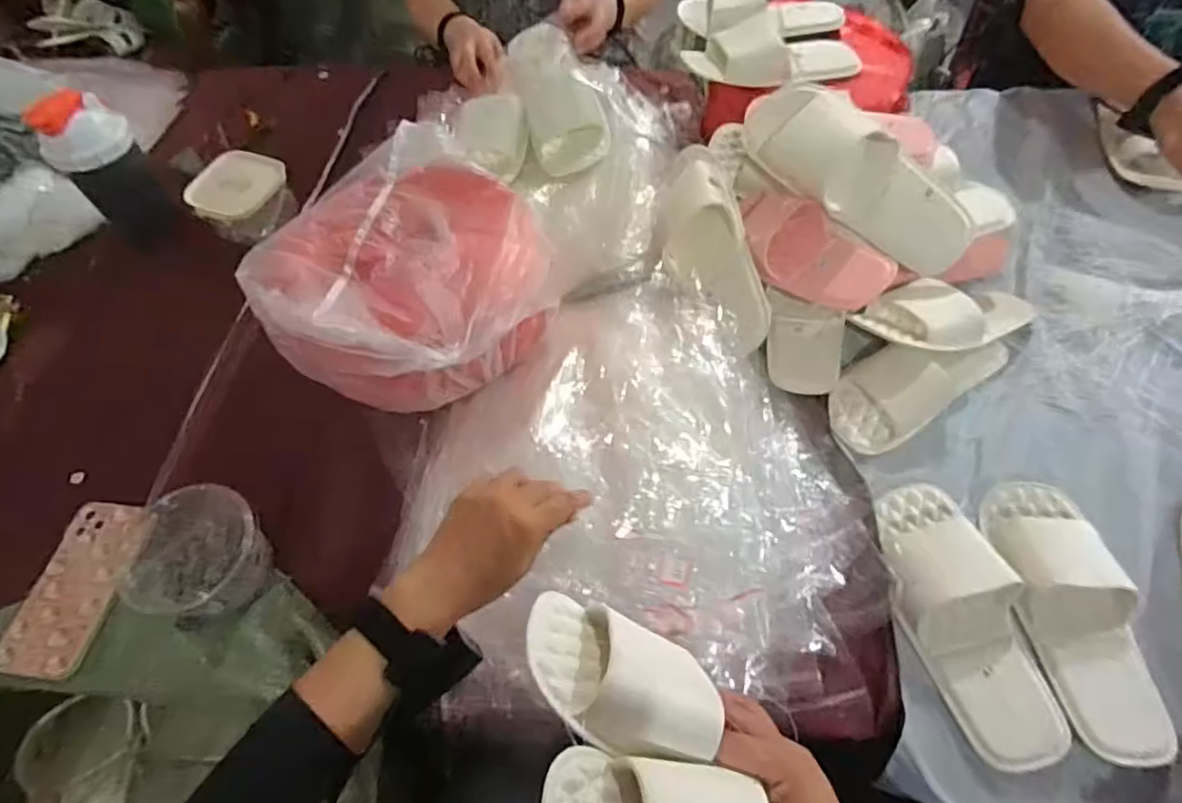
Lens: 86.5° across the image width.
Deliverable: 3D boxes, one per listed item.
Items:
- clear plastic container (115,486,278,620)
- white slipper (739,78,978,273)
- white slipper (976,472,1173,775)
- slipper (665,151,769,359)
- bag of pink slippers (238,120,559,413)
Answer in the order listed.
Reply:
[{"bbox_3d":[-0.359,0.141,0.576,0.107,0.065,0.112,-1,57,1],"label":"clear plastic container"},{"bbox_3d":[0.299,-0.253,0.712,0.283,0.109,0.075,39,22,-1],"label":"white slipper"},{"bbox_3d":[0.435,0.180,0.555,0.102,0.045,0.240,-2,57,0],"label":"white slipper"},{"bbox_3d":[0.140,-0.178,0.730,0.087,0.069,0.269,-14,74,-7],"label":"slipper"},{"bbox_3d":[-0.179,-0.140,0.685,0.278,0.134,0.320,18,60,13],"label":"bag of pink slippers"}]

